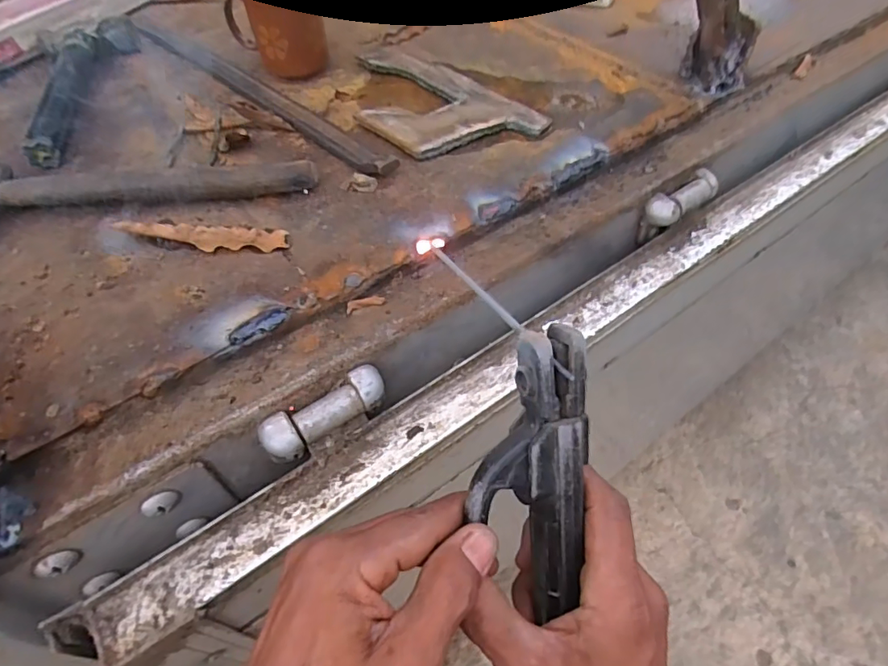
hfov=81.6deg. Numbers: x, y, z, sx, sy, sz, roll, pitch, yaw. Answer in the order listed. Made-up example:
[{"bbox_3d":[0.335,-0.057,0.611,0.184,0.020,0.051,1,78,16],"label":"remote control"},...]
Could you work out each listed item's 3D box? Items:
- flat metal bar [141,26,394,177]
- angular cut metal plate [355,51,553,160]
[{"bbox_3d":[-0.200,-0.252,0.533,0.026,0.016,0.445,-38,58,-25],"label":"flat metal bar"},{"bbox_3d":[-0.027,-0.231,0.514,0.129,0.012,0.239,-35,57,-24],"label":"angular cut metal plate"}]

